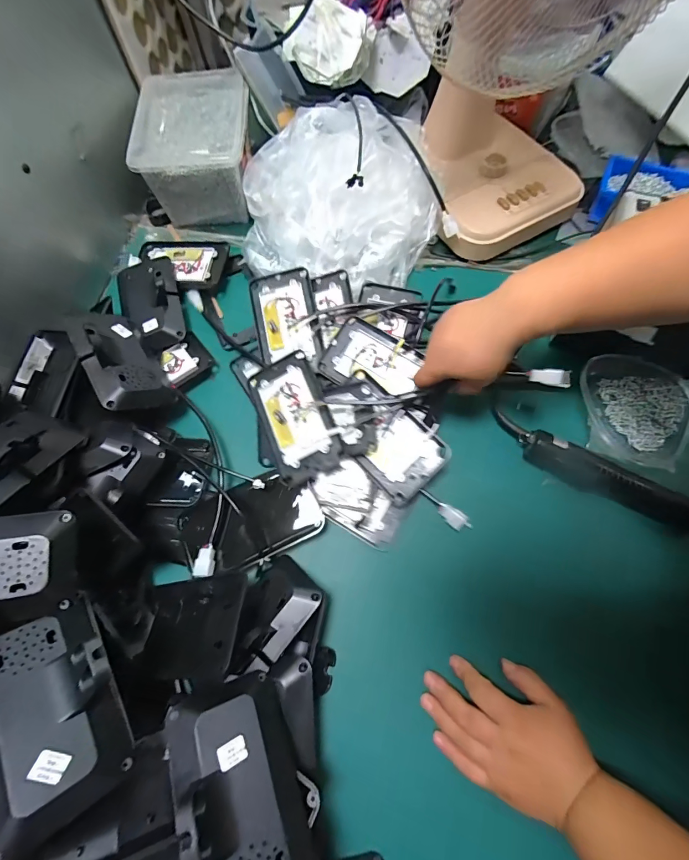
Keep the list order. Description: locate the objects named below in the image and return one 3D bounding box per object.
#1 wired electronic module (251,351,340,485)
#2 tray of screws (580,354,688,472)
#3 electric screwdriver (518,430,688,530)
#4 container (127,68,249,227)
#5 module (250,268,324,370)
[{"bbox_3d":[-0.064,-0.017,0.464,0.084,0.027,0.158,-26,73,11],"label":"wired electronic module"},{"bbox_3d":[0.364,-0.025,0.464,0.127,0.018,0.143,15,70,8],"label":"tray of screws"},{"bbox_3d":[0.314,0.061,0.434,0.216,0.033,0.041,27,72,12],"label":"electric screwdriver"},{"bbox_3d":[-0.230,-0.456,0.604,0.164,0.108,0.210,-4,69,1],"label":"container"},{"bbox_3d":[-0.081,-0.152,0.511,0.085,0.026,0.144,-11,69,-2],"label":"module"}]

